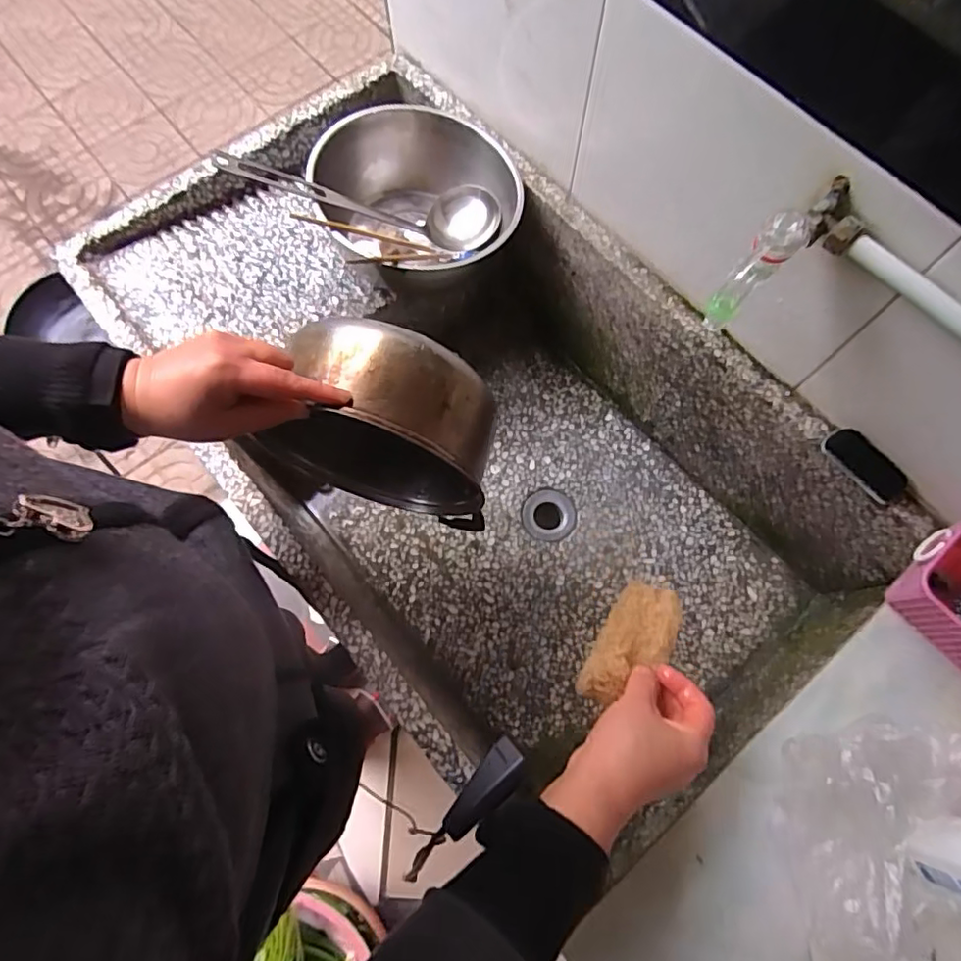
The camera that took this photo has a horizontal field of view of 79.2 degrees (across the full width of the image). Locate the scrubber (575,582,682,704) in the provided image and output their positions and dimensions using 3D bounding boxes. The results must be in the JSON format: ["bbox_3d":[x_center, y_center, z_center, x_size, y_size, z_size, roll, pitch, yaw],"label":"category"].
[{"bbox_3d":[0.122,0.131,0.472,0.053,0.025,0.109,41,71,12],"label":"scrubber"}]

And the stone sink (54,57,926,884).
[{"bbox_3d":[-0.013,-0.056,0.677,0.488,0.219,0.843,-38,76,-11],"label":"stone sink"}]

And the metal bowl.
[{"bbox_3d":[-0.076,-0.314,0.670,0.199,0.100,0.215,0,72,0],"label":"metal bowl"}]

